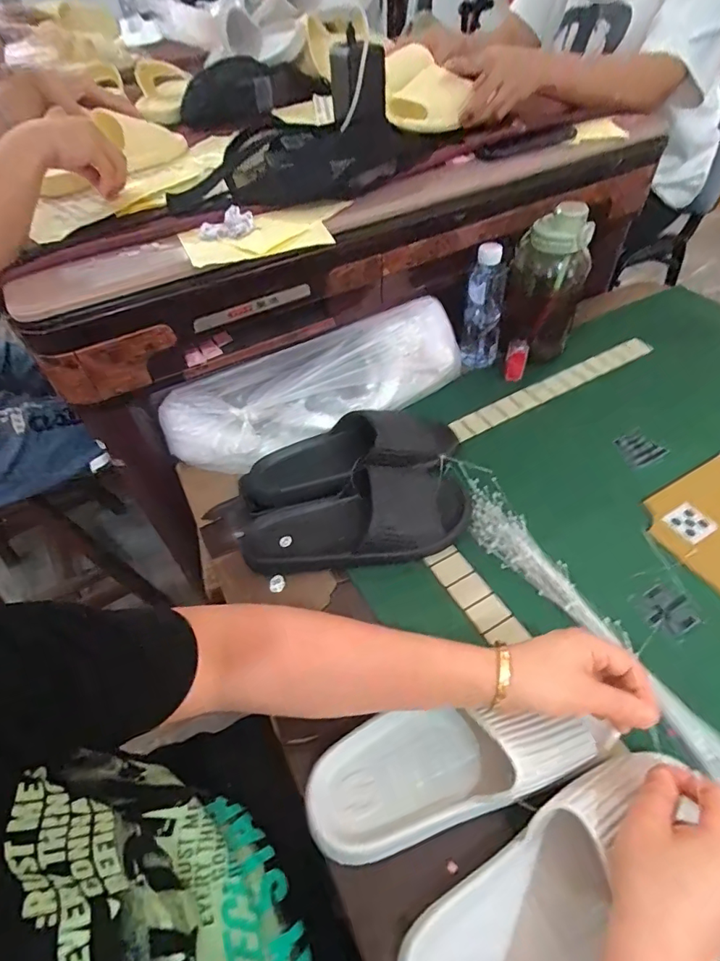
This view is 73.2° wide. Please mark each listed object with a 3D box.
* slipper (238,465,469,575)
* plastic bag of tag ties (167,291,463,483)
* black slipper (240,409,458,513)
[{"bbox_3d":[-0.001,0.044,0.544,0.267,0.063,0.104,-13,47,-8],"label":"slipper"},{"bbox_3d":[-0.050,-0.123,0.656,0.419,0.120,0.086,-23,49,-17],"label":"plastic bag of tag ties"},{"bbox_3d":[-0.015,-0.031,0.613,0.277,0.071,0.107,-11,46,-6],"label":"black slipper"}]

